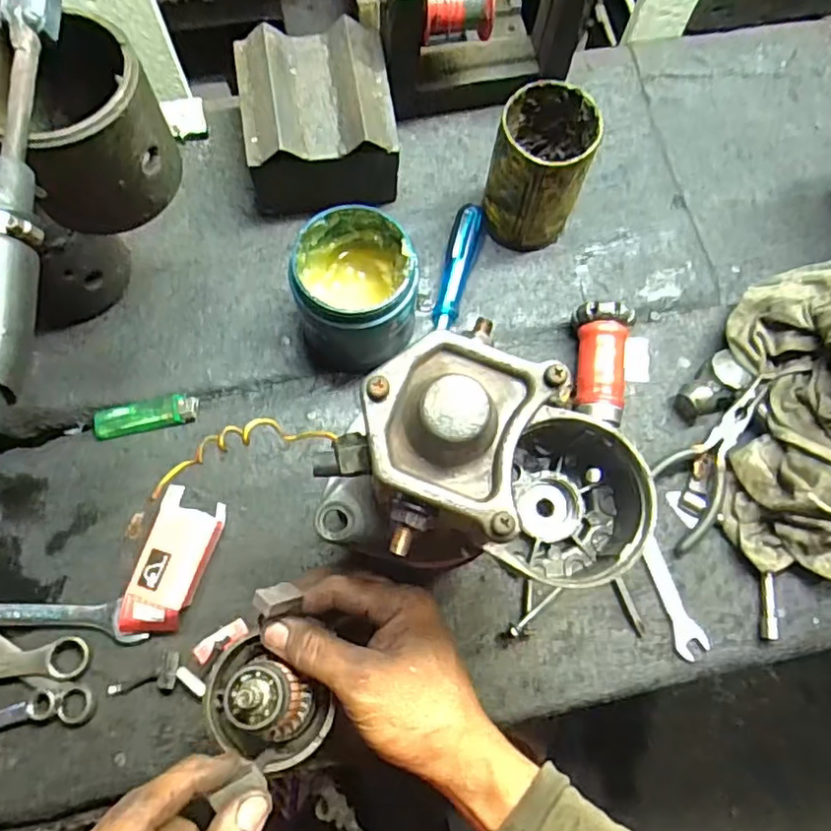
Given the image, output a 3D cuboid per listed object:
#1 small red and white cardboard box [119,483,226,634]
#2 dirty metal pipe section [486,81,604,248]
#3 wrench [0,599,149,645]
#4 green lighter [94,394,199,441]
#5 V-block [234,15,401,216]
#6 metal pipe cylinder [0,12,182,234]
[{"bbox_3d":[-0.174,0.108,0.459,0.049,0.045,0.107,15,73,2],"label":"small red and white cardboard box"},{"bbox_3d":[0.099,-0.200,0.512,0.074,0.108,0.084,16,73,3],"label":"dirty metal pipe section"},{"bbox_3d":[-0.296,0.148,0.456,0.192,0.017,0.027,3,73,-1],"label":"wrench"},{"bbox_3d":[-0.214,0.000,0.498,0.080,0.009,0.026,-11,74,-6],"label":"green lighter"},{"bbox_3d":[-0.080,-0.238,0.523,0.121,0.088,0.127,-9,73,-5],"label":"V-block"},{"bbox_3d":[-0.186,-0.163,0.345,0.083,0.075,0.089,1,73,-2],"label":"metal pipe cylinder"}]

